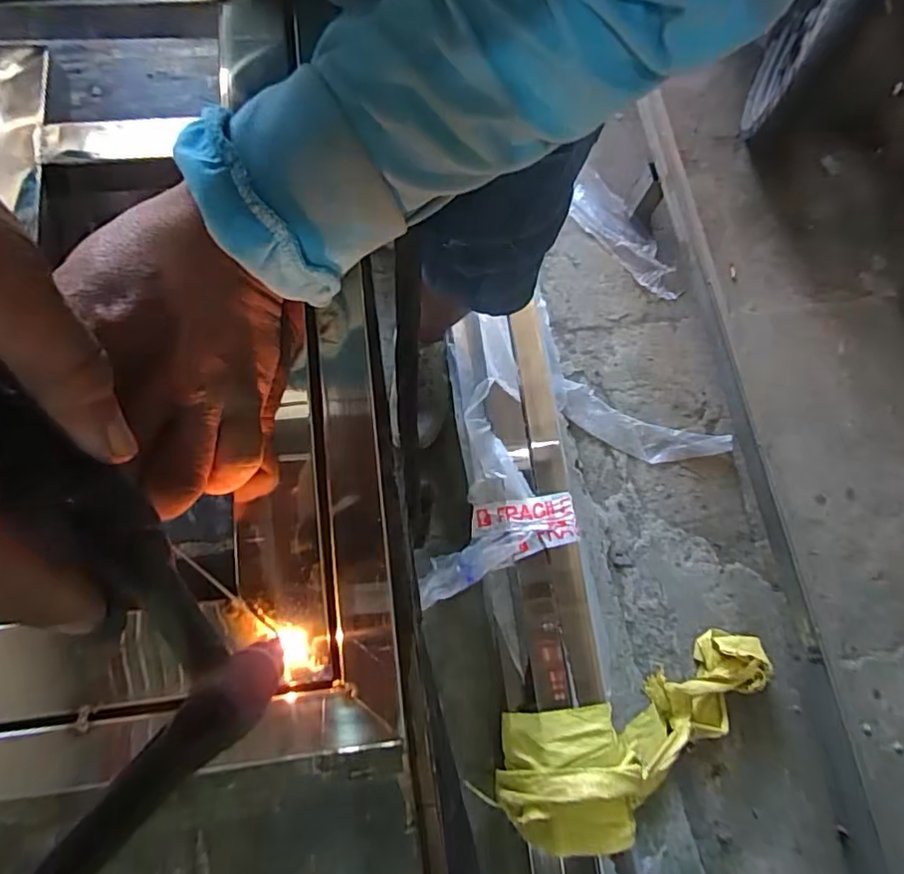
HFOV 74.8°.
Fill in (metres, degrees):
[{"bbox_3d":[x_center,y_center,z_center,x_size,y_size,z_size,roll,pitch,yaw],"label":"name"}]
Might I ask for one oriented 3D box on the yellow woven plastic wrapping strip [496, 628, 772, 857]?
[{"bbox_3d":[0.308,0.447,0.912,0.506,0.128,0.180,-7,72,-34],"label":"yellow woven plastic wrapping strip"}]

